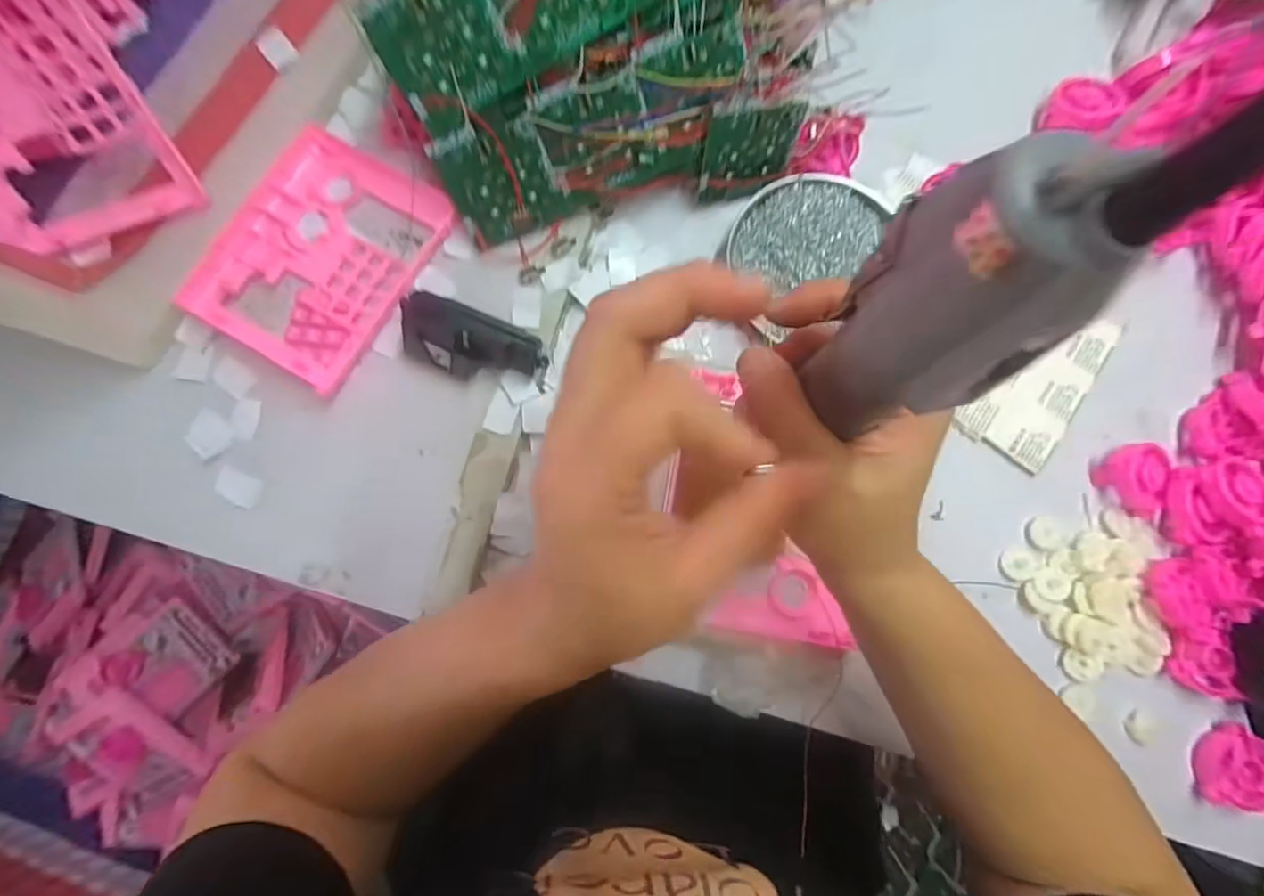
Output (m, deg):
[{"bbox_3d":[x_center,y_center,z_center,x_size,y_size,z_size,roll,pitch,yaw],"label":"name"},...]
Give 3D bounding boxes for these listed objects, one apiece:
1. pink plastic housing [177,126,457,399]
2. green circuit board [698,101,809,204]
[{"bbox_3d":[-0.220,-0.138,0.401,0.130,0.021,0.162,28,83,2],"label":"pink plastic housing"},{"bbox_3d":[0.084,-0.209,0.404,0.069,0.068,0.005,-14,62,-10],"label":"green circuit board"}]

